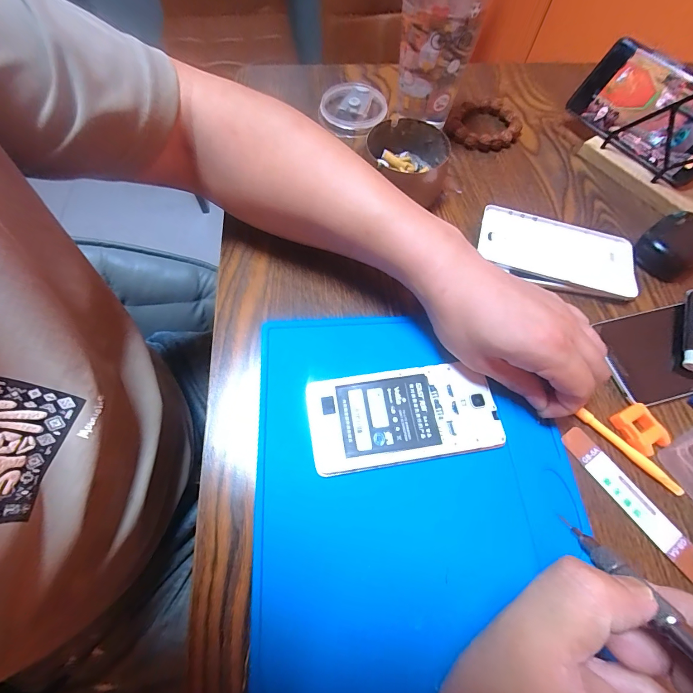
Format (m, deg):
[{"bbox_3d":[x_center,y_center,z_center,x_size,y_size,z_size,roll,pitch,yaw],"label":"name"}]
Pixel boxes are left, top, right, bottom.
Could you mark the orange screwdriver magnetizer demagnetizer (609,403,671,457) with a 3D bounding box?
[{"bbox_3d":[0.226,0.064,0.268,0.027,0.011,0.035,-17,67,-10],"label":"orange screwdriver magnetizer demagnetizer"}]

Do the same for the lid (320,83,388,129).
[{"bbox_3d":[0.009,-0.296,0.433,0.080,0.019,0.080,1,65,-2],"label":"lid"}]

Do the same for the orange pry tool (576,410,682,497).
[{"bbox_3d":[0.213,0.078,0.264,0.082,0.006,0.009,43,70,16],"label":"orange pry tool"}]

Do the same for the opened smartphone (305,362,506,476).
[{"bbox_3d":[0.042,0.052,0.265,0.140,0.007,0.068,-6,65,-4],"label":"opened smartphone"}]

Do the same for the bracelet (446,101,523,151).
[{"bbox_3d":[0.169,-0.269,0.425,0.084,0.013,0.075,21,66,7],"label":"bracelet"}]

